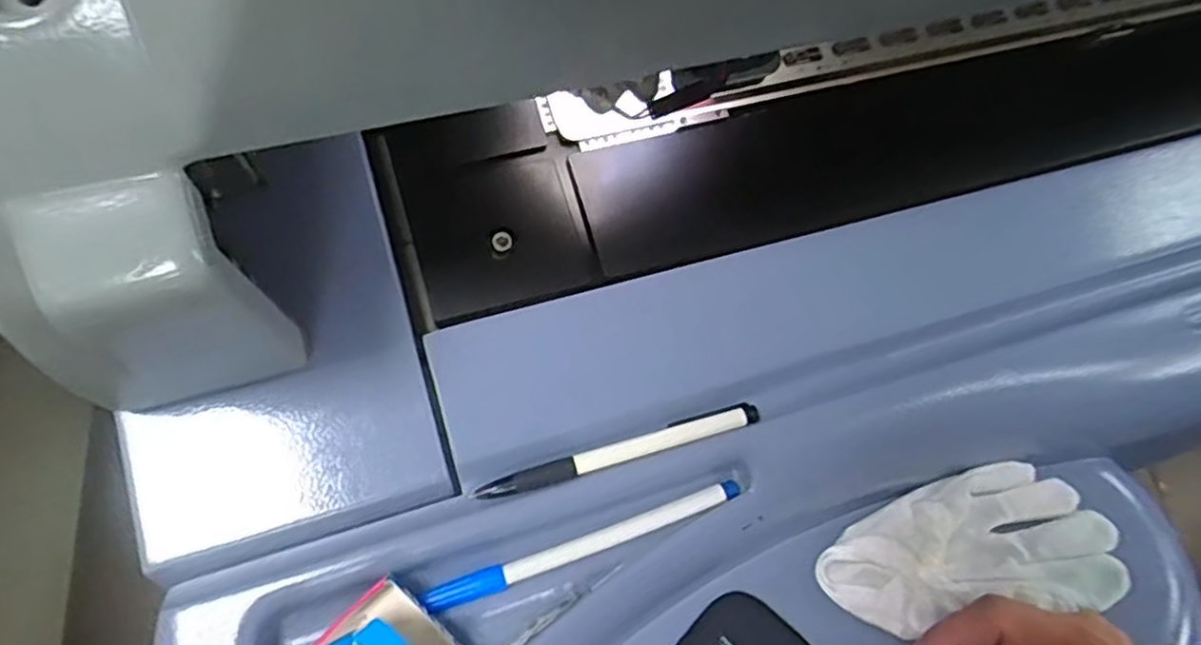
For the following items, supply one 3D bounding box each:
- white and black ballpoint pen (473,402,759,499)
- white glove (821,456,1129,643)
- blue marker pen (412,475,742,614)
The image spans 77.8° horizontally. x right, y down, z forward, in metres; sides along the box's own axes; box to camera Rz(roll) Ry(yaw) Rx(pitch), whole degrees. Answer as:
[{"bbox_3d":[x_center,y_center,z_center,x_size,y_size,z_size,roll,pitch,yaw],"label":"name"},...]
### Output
[{"bbox_3d":[0.010,0.058,0.339,0.130,0.013,0.012,-14,57,-12],"label":"white and black ballpoint pen"},{"bbox_3d":[0.187,0.111,0.379,0.155,0.025,0.071,-5,56,-6],"label":"white glove"},{"bbox_3d":[-0.006,0.101,0.335,0.146,0.011,0.011,-16,57,-13],"label":"blue marker pen"}]

